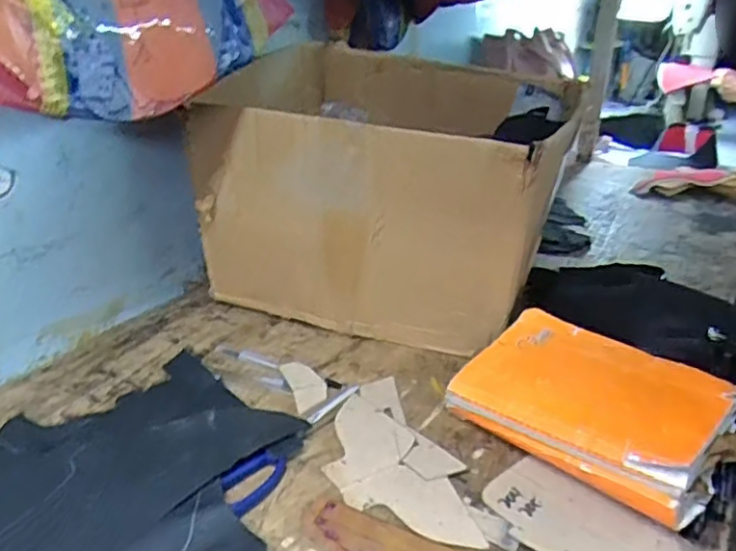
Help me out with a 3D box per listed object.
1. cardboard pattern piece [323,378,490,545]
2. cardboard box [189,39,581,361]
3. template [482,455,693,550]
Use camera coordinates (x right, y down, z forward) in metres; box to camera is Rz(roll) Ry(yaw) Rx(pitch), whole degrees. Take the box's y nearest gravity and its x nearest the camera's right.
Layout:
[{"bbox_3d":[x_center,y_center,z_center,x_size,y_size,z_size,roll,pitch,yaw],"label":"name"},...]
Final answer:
[{"bbox_3d":[0.018,0.151,0.514,0.096,0.004,0.192,-14,30,-22],"label":"cardboard pattern piece"},{"bbox_3d":[0.023,-0.117,0.801,0.417,0.256,0.390,8,26,16],"label":"cardboard box"},{"bbox_3d":[0.160,0.183,0.447,0.157,0.008,0.074,24,34,39],"label":"template"}]

